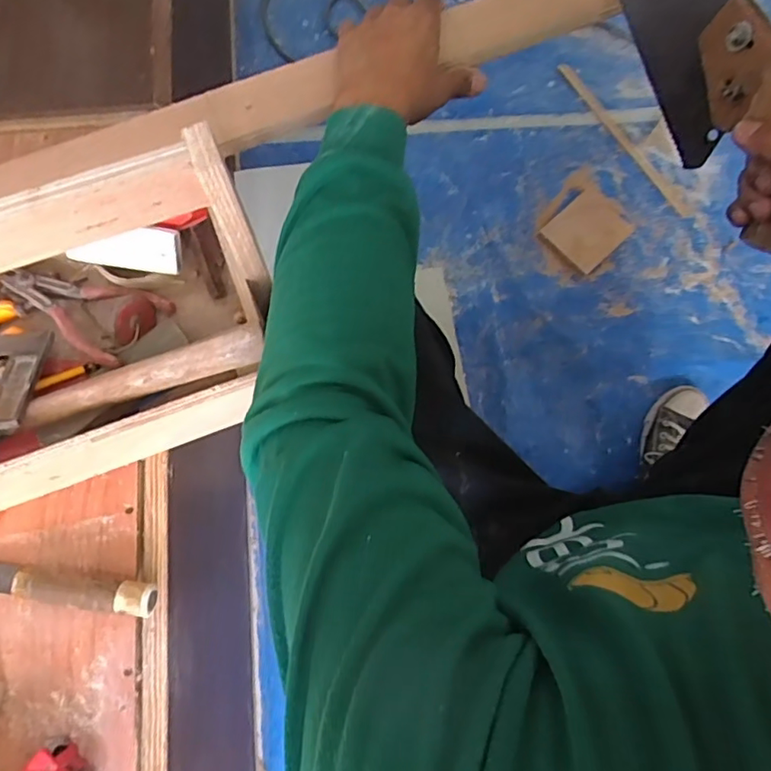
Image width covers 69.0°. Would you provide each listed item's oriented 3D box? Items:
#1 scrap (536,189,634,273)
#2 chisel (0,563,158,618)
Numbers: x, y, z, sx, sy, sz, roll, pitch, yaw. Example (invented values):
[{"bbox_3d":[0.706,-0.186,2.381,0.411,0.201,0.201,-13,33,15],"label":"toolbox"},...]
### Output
[{"bbox_3d":[0.344,-0.266,0.955,0.132,0.009,0.108,-43,80,-11],"label":"scrap"},{"bbox_3d":[-0.297,0.168,0.474,0.206,0.028,0.026,6,76,0],"label":"chisel"}]

